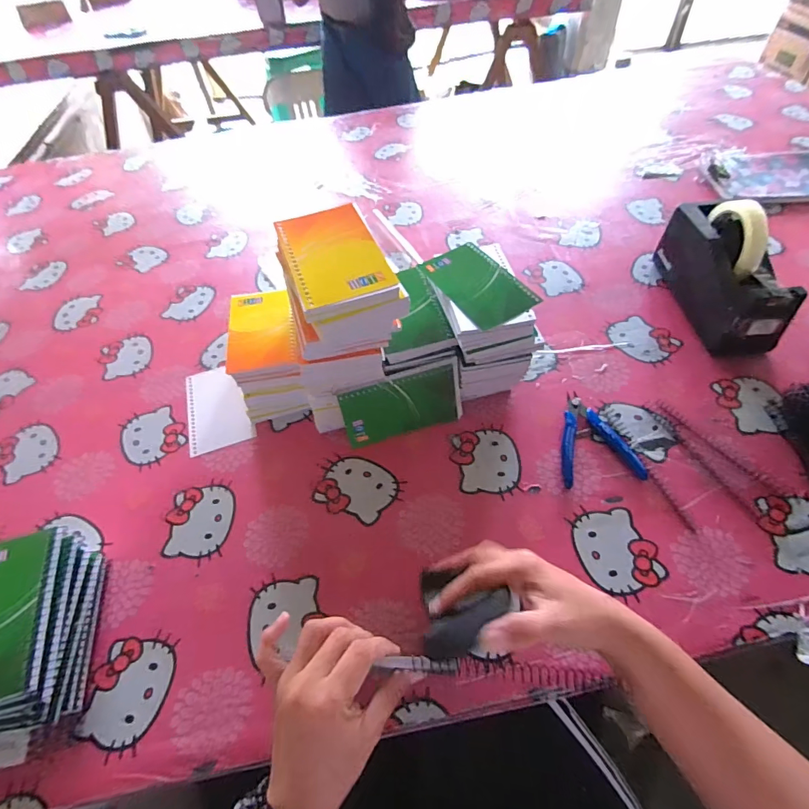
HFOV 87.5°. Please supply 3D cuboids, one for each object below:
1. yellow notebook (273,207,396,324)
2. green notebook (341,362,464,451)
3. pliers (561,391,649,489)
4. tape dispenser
[{"bbox_3d":[-0.063,-0.132,0.377,0.082,0.016,0.127,-20,57,-9],"label":"yellow notebook"},{"bbox_3d":[0.000,0.001,0.477,0.135,0.079,0.005,-16,38,-7],"label":"green notebook"},{"bbox_3d":[0.208,0.034,0.476,0.083,0.015,0.115,-6,56,1],"label":"pliers"},{"bbox_3d":[0.407,-0.172,0.538,0.075,0.124,0.198,-5,56,1],"label":"tape dispenser"}]

